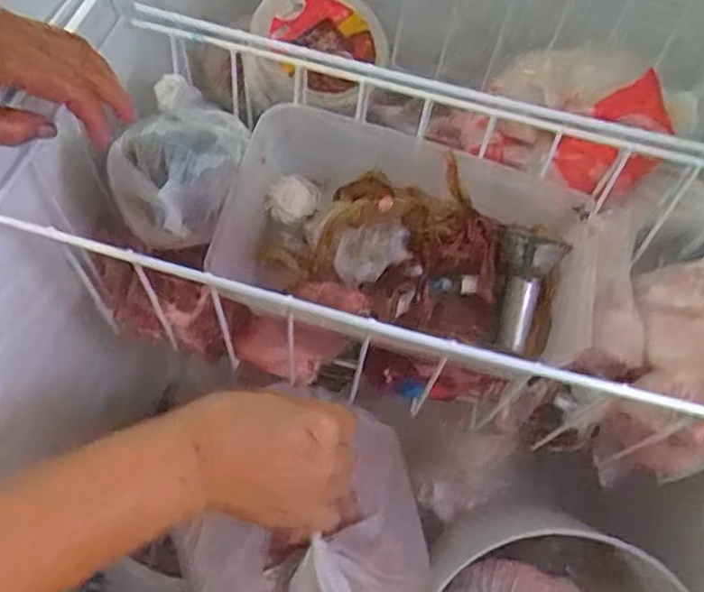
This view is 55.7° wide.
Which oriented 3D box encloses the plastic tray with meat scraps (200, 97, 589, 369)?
[{"bbox_3d":[0.042,-0.036,0.485,0.259,0.085,0.128,15,59,4],"label":"plastic tray with meat scraps"}]

